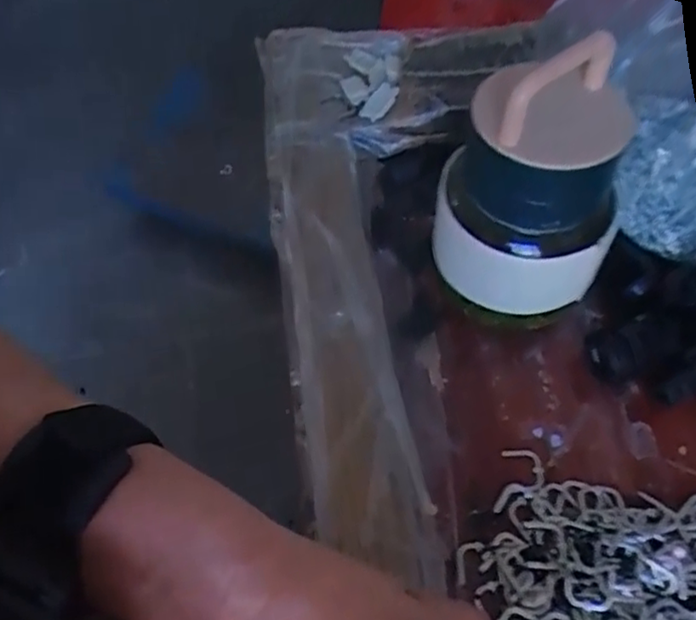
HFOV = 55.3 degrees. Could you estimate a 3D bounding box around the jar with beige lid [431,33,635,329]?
[{"bbox_3d":[0.077,-0.047,0.286,0.073,0.132,0.066,1,60,0],"label":"jar with beige lid"}]

